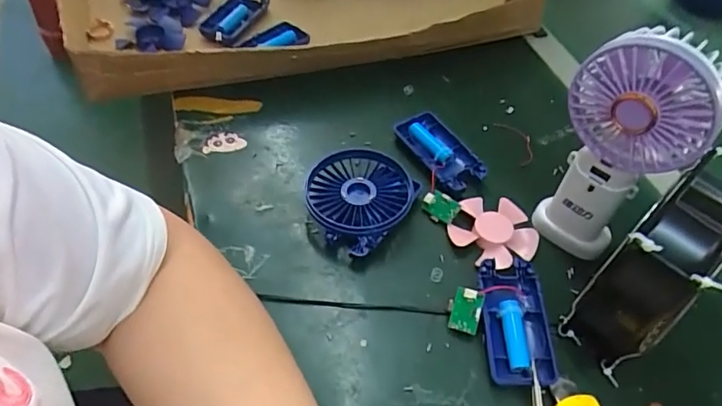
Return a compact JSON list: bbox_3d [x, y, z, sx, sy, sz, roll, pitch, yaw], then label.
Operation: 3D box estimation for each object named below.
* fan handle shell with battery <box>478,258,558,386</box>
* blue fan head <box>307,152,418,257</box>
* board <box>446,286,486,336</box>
[{"bbox_3d":[0.110,0.083,0.376,0.046,0.018,0.091,0,50,-4],"label":"fan handle shell with battery"},{"bbox_3d":[0.003,-0.005,0.436,0.086,0.031,0.083,2,50,-3],"label":"blue fan head"},{"bbox_3d":[0.075,0.077,0.377,0.023,0.005,0.030,11,86,18],"label":"board"}]

